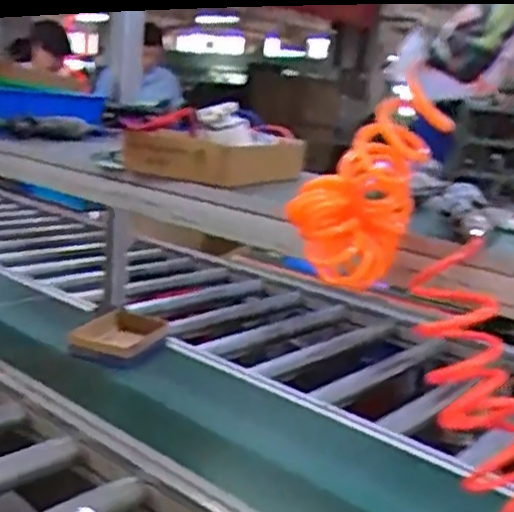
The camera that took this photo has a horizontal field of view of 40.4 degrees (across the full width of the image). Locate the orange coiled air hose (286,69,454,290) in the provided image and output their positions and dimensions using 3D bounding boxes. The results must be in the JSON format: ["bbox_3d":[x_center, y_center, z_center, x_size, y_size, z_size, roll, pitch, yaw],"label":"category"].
[{"bbox_3d":[0.094,-0.054,0.636,0.128,0.172,0.104,7,13,5],"label":"orange coiled air hose"}]

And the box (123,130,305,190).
[{"bbox_3d":[-0.076,-0.145,1.010,0.208,0.060,0.180,15,15,39],"label":"box"}]

